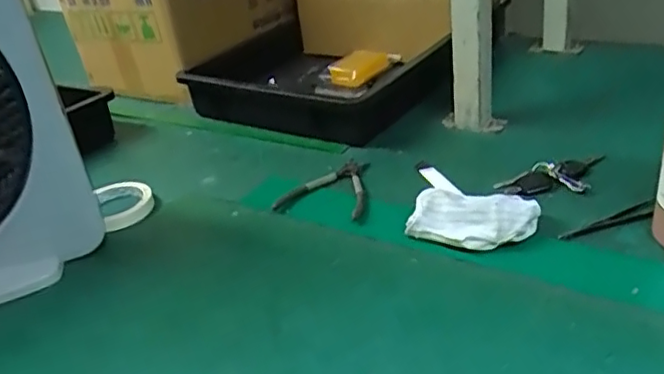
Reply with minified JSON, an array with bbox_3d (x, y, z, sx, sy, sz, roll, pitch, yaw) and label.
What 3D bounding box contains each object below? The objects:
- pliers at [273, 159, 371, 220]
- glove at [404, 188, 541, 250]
[{"bbox_3d":[0.001,-0.001,0.740,0.105,0.010,0.131,4,31,20],"label":"pliers"},{"bbox_3d":[0.144,0.034,0.619,0.124,0.034,0.075,8,32,25],"label":"glove"}]

